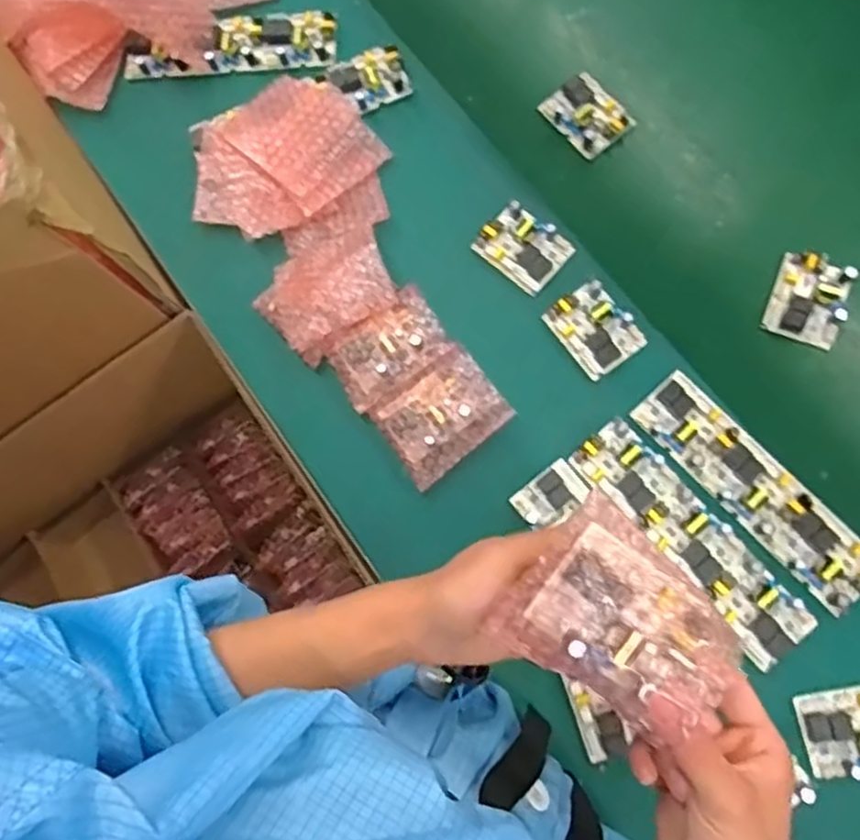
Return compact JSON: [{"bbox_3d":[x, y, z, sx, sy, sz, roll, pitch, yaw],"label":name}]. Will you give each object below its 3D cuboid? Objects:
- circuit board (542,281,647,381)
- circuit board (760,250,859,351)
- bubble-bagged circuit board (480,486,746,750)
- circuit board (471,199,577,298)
[{"bbox_3d":[0.155,-0.087,0.688,0.060,0.027,0.082,-38,77,-3],"label":"circuit board"},{"bbox_3d":[0.360,-0.115,0.686,0.067,0.026,0.080,22,81,10],"label":"circuit board"},{"bbox_3d":[0.103,0.106,0.374,0.108,0.028,0.086,36,79,11],"label":"bubble-bagged circuit board"},{"bbox_3d":[0.091,-0.172,0.712,0.084,0.031,0.061,40,79,11],"label":"circuit board"}]

